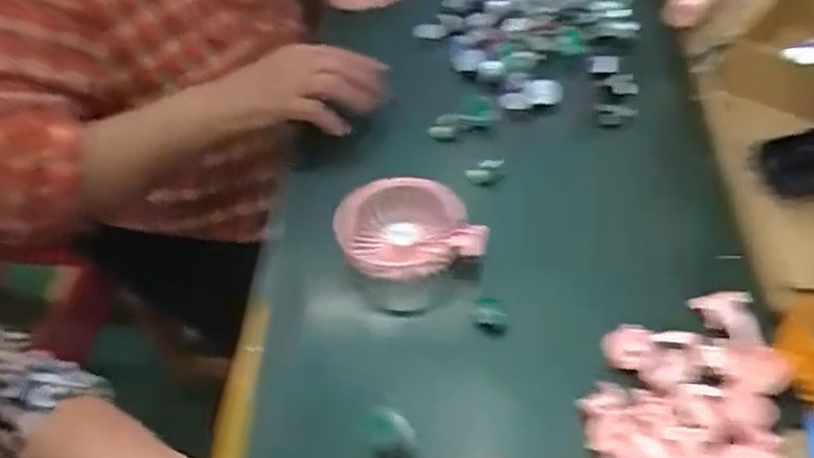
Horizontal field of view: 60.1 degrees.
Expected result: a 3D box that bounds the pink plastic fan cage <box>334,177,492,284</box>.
[{"bbox_3d":[0.002,0.001,0.555,0.108,0.035,0.087,-7,49,-2],"label":"pink plastic fan cage"}]

